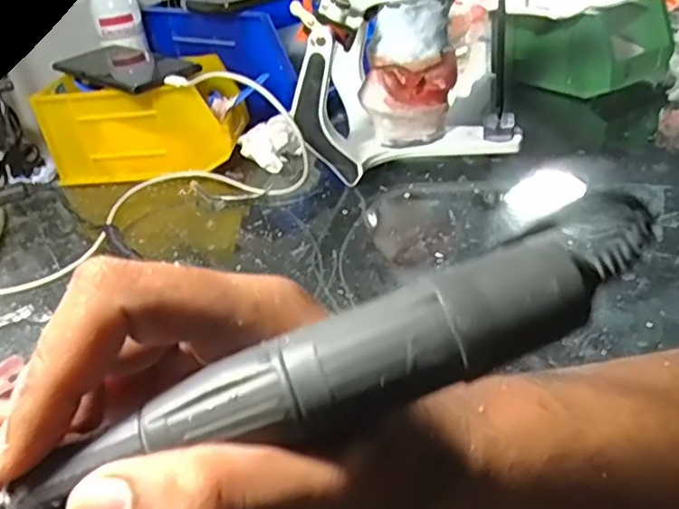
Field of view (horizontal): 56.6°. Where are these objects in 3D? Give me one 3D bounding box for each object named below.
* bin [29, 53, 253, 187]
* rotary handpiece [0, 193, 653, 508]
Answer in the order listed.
[{"bbox_3d":[-0.184,-0.130,0.612,0.171,0.089,0.099,-2,32,8],"label":"bin"},{"bbox_3d":[-0.005,0.029,0.150,0.168,0.022,0.020,-22,33,-2],"label":"rotary handpiece"}]

